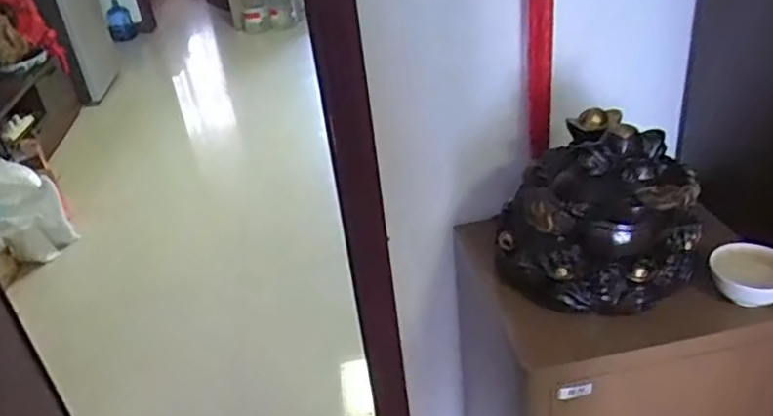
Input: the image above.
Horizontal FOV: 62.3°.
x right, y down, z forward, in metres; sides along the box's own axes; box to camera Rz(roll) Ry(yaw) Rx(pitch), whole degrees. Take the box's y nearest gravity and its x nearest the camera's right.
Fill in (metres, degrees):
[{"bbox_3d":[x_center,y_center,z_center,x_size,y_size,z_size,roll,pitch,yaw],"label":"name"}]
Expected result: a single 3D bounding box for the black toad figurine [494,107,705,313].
[{"bbox_3d":[0.313,0.008,0.952,0.236,0.246,0.185,21,40,40],"label":"black toad figurine"}]

